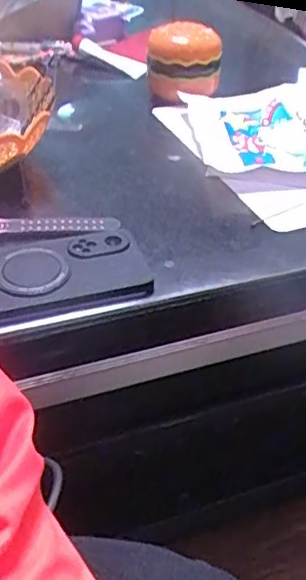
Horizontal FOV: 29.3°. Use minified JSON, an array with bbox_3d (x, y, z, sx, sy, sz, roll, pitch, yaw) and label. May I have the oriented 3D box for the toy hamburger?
[{"bbox_3d":[0.039,-0.300,0.762,0.093,0.082,0.100,3,39,-1],"label":"toy hamburger"}]

